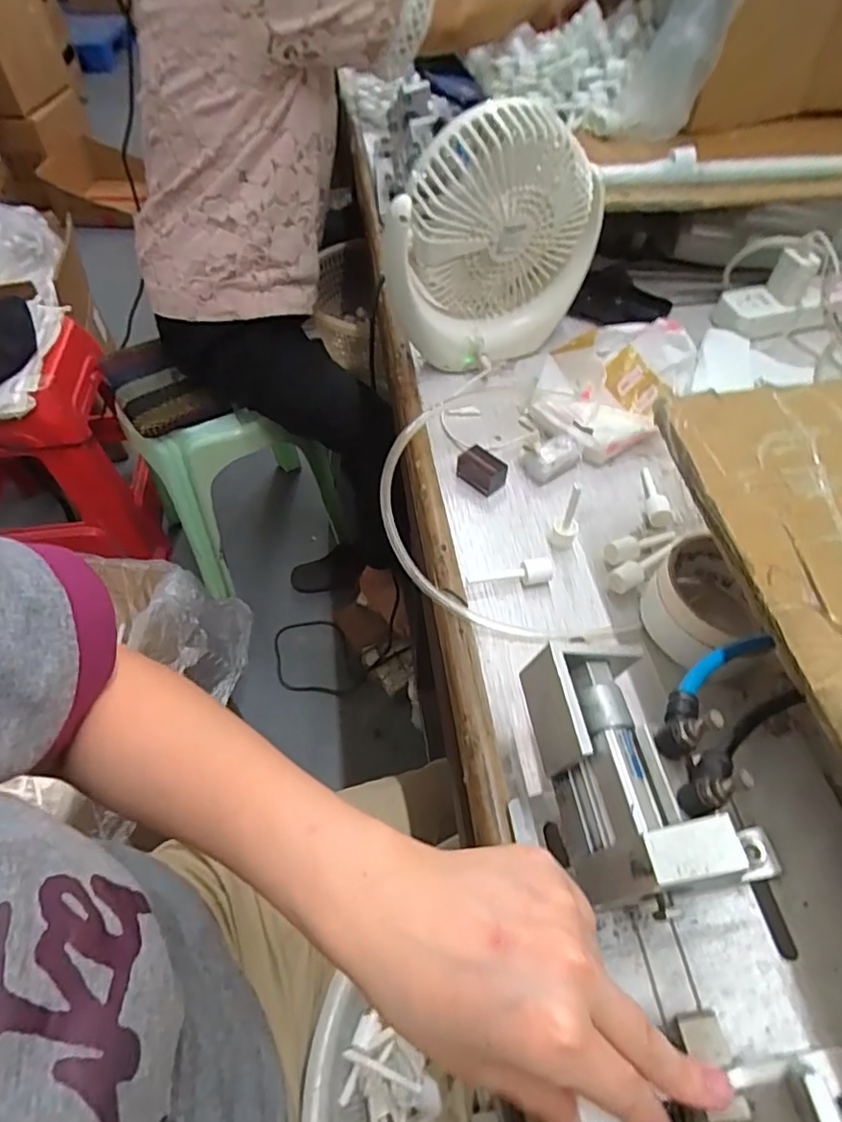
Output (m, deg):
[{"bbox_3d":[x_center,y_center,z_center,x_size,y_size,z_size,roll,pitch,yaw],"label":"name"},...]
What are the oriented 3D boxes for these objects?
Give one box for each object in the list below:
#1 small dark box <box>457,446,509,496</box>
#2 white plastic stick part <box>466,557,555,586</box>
[{"bbox_3d":[0.052,-0.078,0.503,0.041,0.024,0.024,38,62,25],"label":"small dark box"},{"bbox_3d":[0.067,0.011,0.438,0.064,0.018,0.015,-6,53,-4],"label":"white plastic stick part"}]

